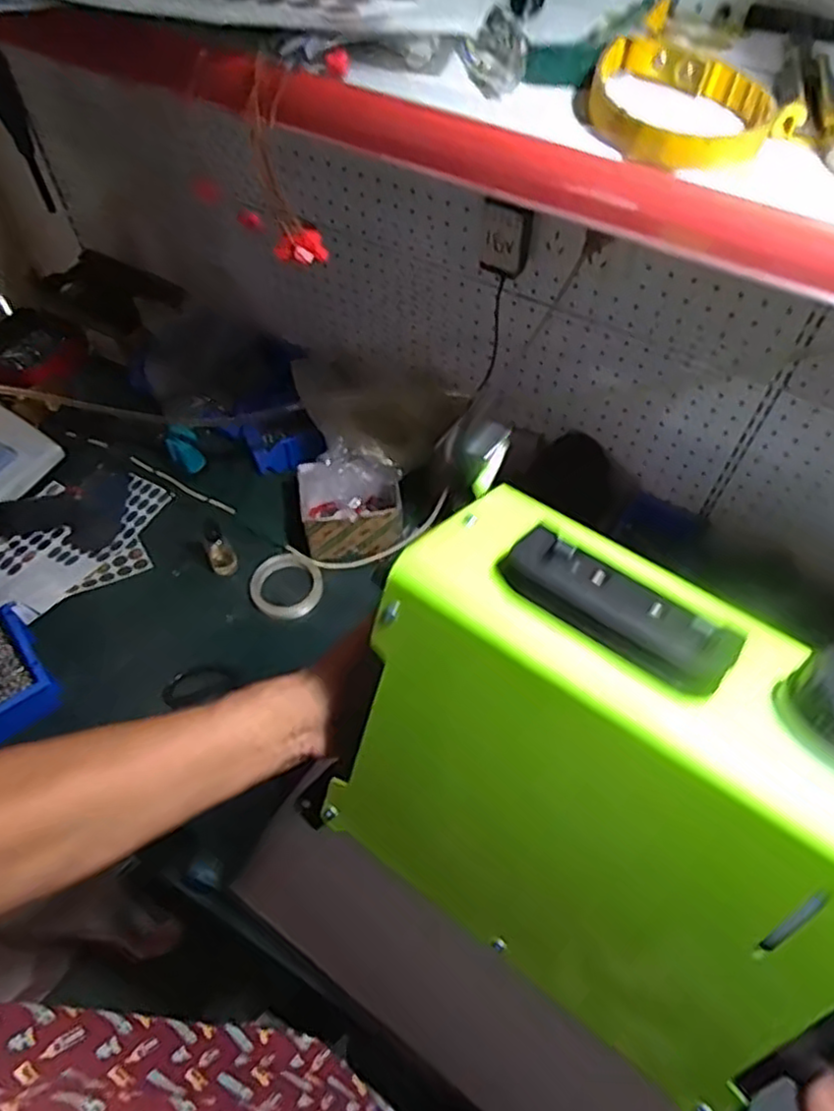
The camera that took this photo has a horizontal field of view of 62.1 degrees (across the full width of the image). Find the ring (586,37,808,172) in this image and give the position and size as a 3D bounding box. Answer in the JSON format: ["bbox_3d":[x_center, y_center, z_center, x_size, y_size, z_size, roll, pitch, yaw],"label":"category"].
[{"bbox_3d":[0.160,-0.288,0.442,0.141,0.022,0.115,38,63,22],"label":"ring"}]

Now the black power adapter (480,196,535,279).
[{"bbox_3d":[0.101,-0.352,0.770,0.055,0.091,0.034,6,56,4],"label":"black power adapter"}]

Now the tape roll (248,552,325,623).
[{"bbox_3d":[-0.187,0.041,0.987,0.105,0.015,0.096,0,56,0],"label":"tape roll"}]

